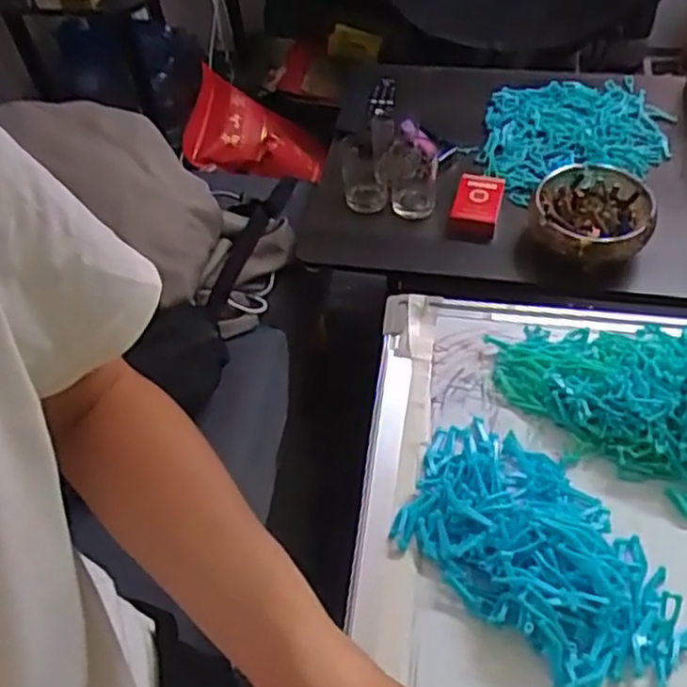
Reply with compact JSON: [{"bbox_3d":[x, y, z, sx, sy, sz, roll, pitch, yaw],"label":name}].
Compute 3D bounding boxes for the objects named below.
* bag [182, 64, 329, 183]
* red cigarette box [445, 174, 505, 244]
[{"bbox_3d":[-0.185,-0.427,1.554,0.298,0.100,0.213,19,73,-16],"label":"bag"},{"bbox_3d":[0.171,-0.175,0.940,0.060,0.031,0.107,11,53,14],"label":"red cigarette box"}]

